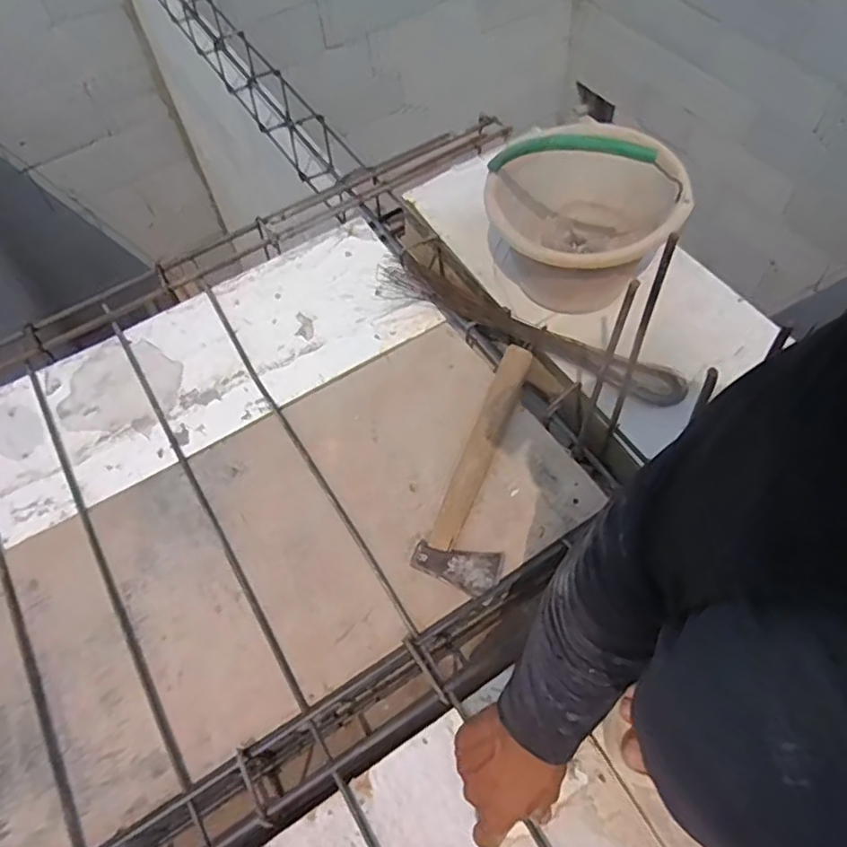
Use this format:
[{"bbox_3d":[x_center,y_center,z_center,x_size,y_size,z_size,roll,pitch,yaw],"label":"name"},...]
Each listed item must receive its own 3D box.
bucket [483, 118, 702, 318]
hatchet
[{"bbox_3d":[0.211,-0.284,0.846,0.244,0.265,0.244,-2,57,3],"label":"bucket"},{"bbox_3d":[0.089,0.048,0.761,0.094,0.024,0.313,28,65,-2],"label":"hatchet"}]

